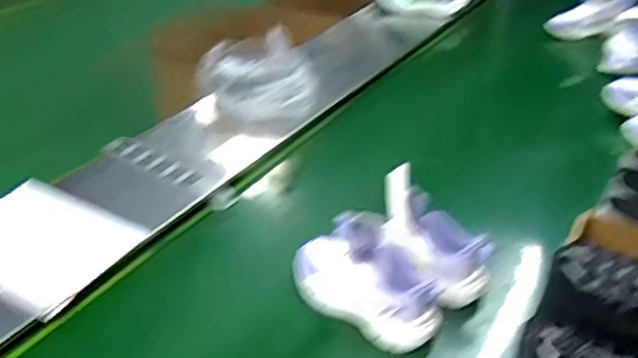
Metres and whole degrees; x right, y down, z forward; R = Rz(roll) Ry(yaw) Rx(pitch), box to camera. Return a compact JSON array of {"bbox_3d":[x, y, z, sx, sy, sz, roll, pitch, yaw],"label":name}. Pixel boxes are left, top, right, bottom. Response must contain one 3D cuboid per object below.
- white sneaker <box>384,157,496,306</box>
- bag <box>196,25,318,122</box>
[{"bbox_3d":[0.169,0.075,0.932,0.209,0.091,0.076,52,48,5],"label":"white sneaker"},{"bbox_3d":[-0.121,-0.202,1.344,0.233,0.145,0.072,-7,34,-14],"label":"bag"}]

